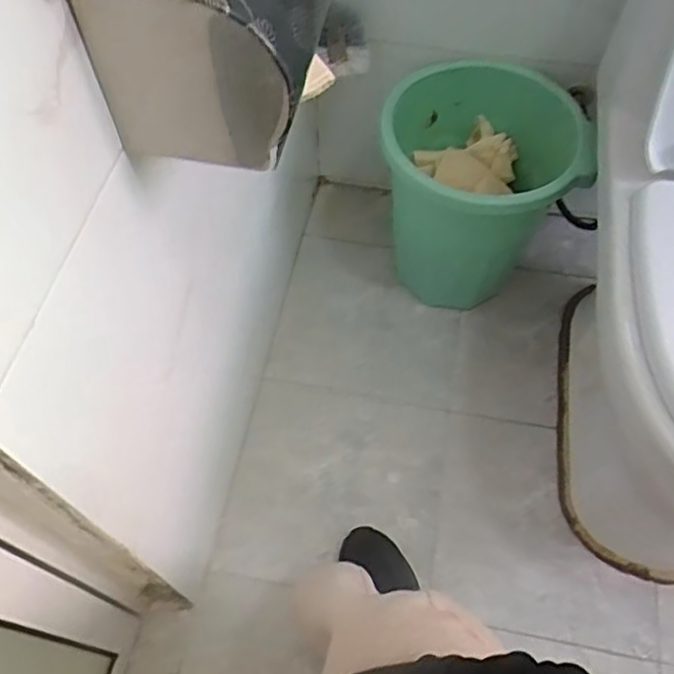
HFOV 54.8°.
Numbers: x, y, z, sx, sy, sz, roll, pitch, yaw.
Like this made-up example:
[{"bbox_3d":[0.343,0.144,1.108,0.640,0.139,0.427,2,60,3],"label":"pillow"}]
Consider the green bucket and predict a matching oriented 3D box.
[{"bbox_3d":[0.208,-0.215,1.012,0.287,0.290,0.257,32,65,20],"label":"green bucket"}]

